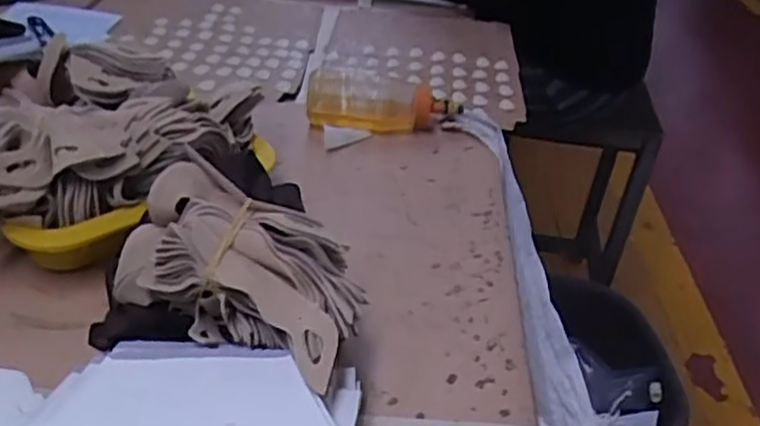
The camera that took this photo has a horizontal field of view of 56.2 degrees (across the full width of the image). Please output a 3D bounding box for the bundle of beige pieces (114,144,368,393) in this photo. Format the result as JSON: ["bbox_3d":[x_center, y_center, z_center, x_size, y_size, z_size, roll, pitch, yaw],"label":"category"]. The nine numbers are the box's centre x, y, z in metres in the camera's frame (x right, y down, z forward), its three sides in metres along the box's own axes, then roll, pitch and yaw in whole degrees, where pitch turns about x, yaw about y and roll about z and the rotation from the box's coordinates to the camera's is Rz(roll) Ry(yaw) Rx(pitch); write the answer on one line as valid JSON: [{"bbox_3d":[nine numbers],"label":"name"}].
[{"bbox_3d":[-0.075,0.028,0.404,0.144,0.057,0.081,20,38,19],"label":"bundle of beige pieces"}]

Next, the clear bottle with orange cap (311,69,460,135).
[{"bbox_3d":[0.001,-0.115,0.686,0.139,0.053,0.069,2,36,-6],"label":"clear bottle with orange cap"}]

